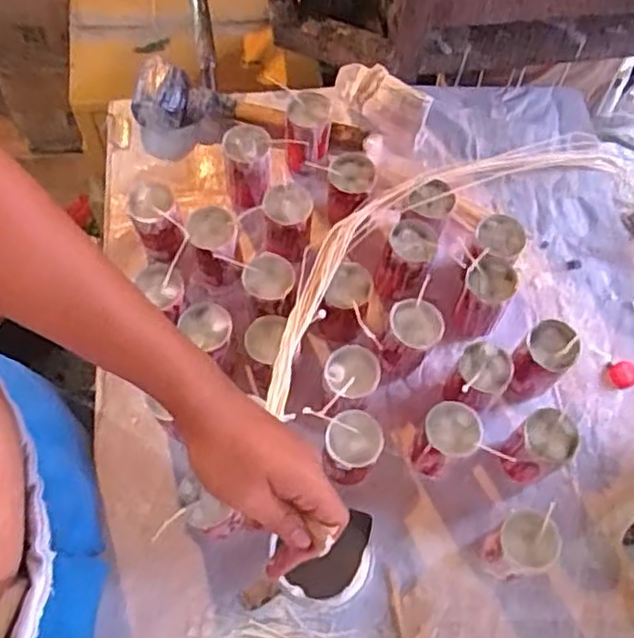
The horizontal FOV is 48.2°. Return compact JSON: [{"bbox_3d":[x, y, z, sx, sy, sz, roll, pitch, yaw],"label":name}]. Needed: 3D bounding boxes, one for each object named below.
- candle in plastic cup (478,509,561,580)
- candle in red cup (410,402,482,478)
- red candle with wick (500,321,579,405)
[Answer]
[{"bbox_3d":[0.181,0.208,0.648,0.059,0.093,0.051,-32,70,-13],"label":"candle in plastic cup"},{"bbox_3d":[0.121,0.120,0.685,0.053,0.088,0.059,28,69,11],"label":"candle in red cup"},{"bbox_3d":[0.221,0.046,0.720,0.052,0.101,0.052,4,58,-7],"label":"red candle with wick"}]

